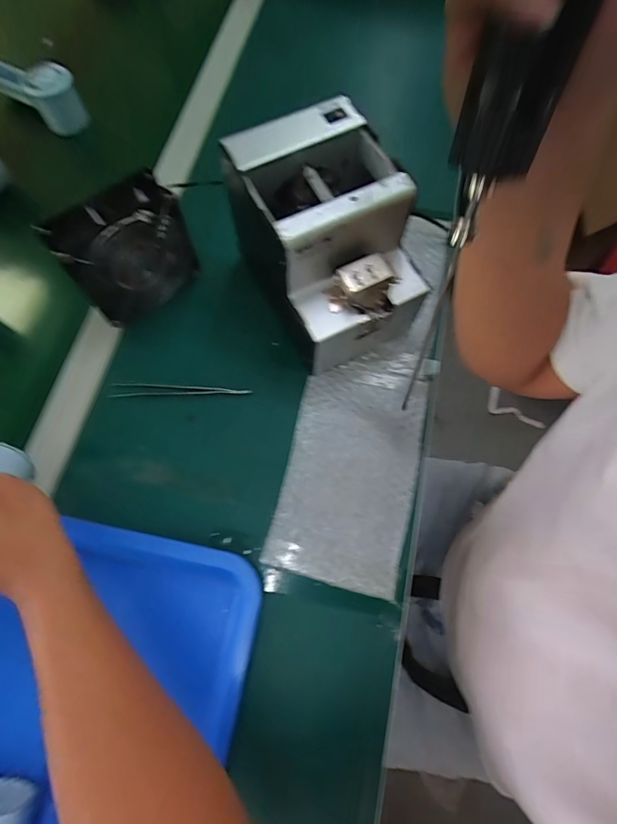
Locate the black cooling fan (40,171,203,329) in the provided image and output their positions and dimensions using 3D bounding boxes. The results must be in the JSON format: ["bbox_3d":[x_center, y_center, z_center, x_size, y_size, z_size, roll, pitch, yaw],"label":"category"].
[{"bbox_3d":[-0.178,-0.157,0.413,0.118,0.123,0.047,-41,75,-13],"label":"black cooling fan"}]

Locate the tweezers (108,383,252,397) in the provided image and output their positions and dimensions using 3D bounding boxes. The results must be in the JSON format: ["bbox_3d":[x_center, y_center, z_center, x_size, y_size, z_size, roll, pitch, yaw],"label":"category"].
[{"bbox_3d":[-0.134,-0.024,0.425,0.146,0.006,0.017,0,69,2],"label":"tweezers"}]

